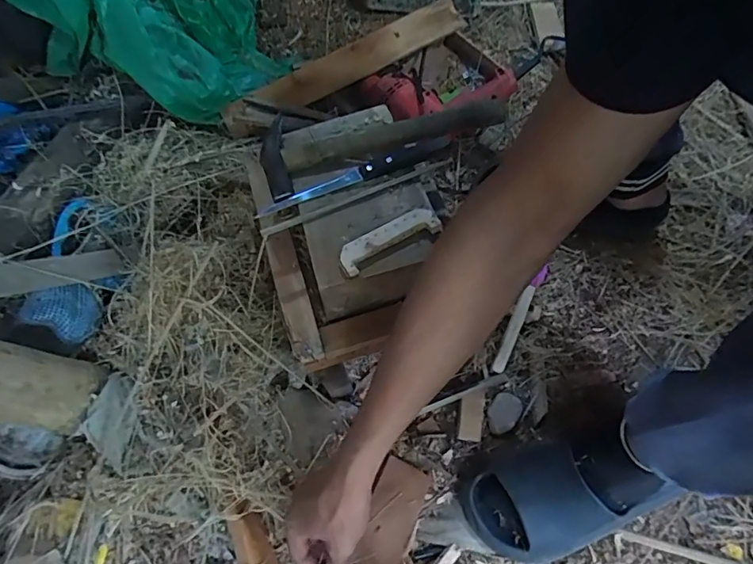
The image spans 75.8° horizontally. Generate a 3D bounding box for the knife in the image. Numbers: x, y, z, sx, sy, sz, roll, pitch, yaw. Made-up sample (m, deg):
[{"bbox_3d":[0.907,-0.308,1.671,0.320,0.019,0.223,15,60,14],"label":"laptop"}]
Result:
[{"bbox_3d":[-0.021,-0.104,0.464,0.191,0.011,0.021,-21,61,-8],"label":"knife"}]

